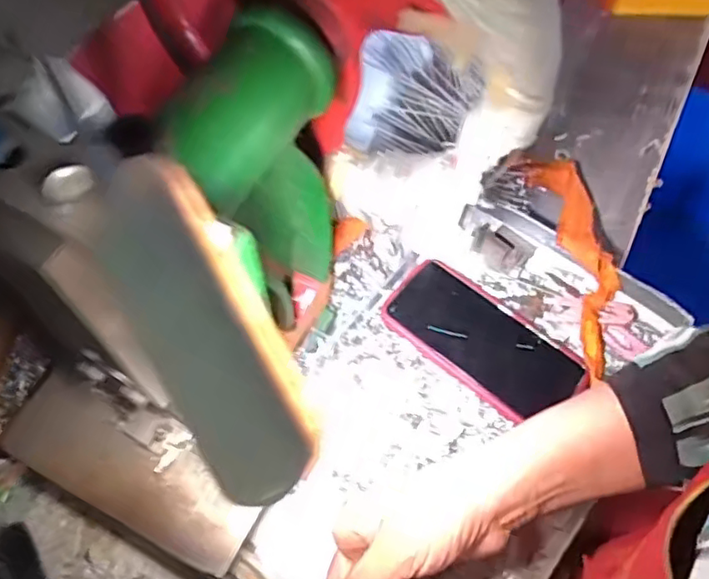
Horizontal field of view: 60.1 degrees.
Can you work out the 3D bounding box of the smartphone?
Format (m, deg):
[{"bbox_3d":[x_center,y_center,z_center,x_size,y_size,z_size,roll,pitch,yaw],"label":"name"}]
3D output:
[{"bbox_3d":[0.100,0.039,0.483,0.152,0.016,0.081,39,68,18],"label":"smartphone"}]

